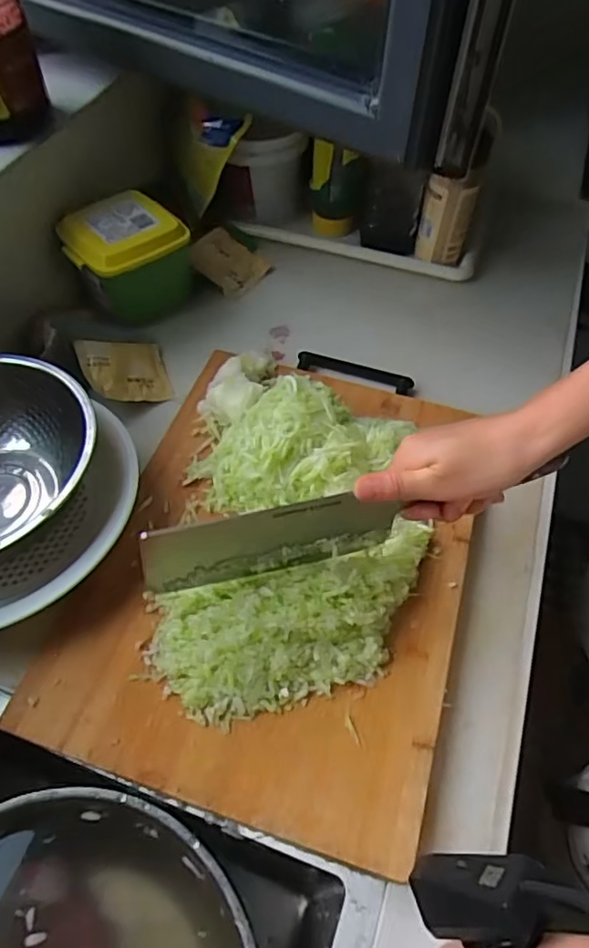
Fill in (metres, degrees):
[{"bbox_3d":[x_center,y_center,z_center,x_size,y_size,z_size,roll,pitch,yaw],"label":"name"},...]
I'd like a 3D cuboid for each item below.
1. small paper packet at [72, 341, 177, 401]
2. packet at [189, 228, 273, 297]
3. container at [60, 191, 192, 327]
[{"bbox_3d":[-0.173,-0.107,0.611,0.091,0.011,0.071,-4,70,-35],"label":"small paper packet"},{"bbox_3d":[-0.080,-0.264,0.732,0.089,0.012,0.079,40,65,-1],"label":"packet"},{"bbox_3d":[-0.179,-0.240,0.660,0.128,0.095,0.106,-22,59,-16],"label":"container"}]

